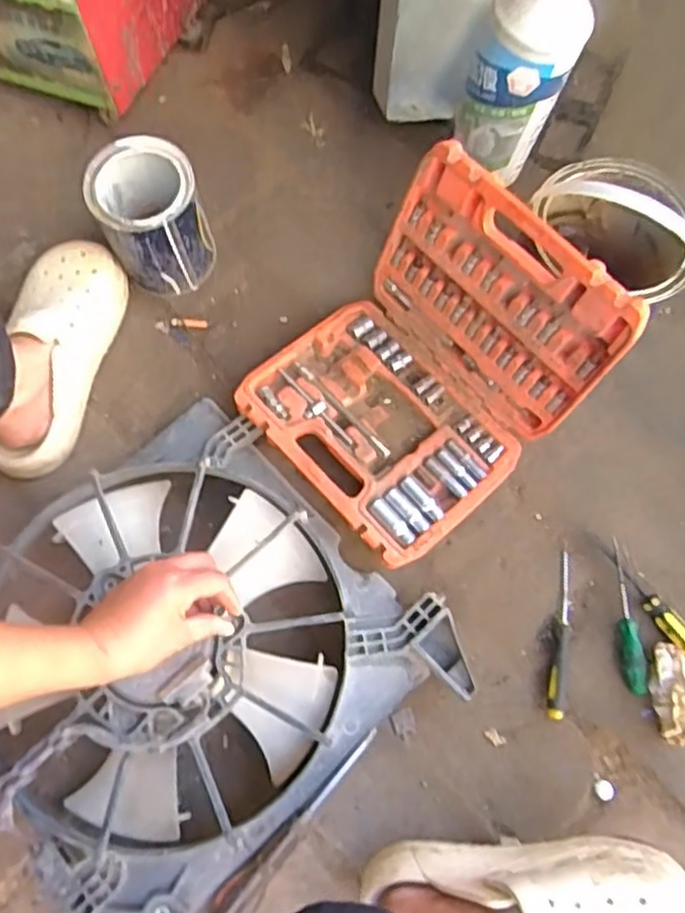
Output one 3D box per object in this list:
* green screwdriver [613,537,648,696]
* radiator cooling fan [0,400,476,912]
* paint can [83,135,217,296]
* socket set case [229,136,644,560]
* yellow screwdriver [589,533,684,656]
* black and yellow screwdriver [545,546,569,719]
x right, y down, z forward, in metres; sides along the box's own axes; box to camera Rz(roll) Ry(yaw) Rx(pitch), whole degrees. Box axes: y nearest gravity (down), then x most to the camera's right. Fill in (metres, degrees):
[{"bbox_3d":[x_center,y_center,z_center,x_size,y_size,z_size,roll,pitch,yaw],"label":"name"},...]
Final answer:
[{"bbox_3d":[0.276,0.153,0.668,0.020,0.019,0.142,2,74,0],"label":"green screwdriver"},{"bbox_3d":[-0.142,0.170,0.631,0.378,0.094,0.365,-39,78,-11],"label":"radiator cooling fan"},{"bbox_3d":[-0.200,-0.249,0.741,0.104,0.130,0.101,0,74,-1],"label":"paint can"},{"bbox_3d":[0.070,-0.078,0.650,0.267,0.201,0.245,-41,78,-11],"label":"socket set case"},{"bbox_3d":[0.301,0.141,0.677,0.022,0.018,0.159,-35,77,-10],"label":"yellow screwdriver"},{"bbox_3d":[0.214,0.170,0.670,0.016,0.026,0.158,14,74,3],"label":"black and yellow screwdriver"}]

